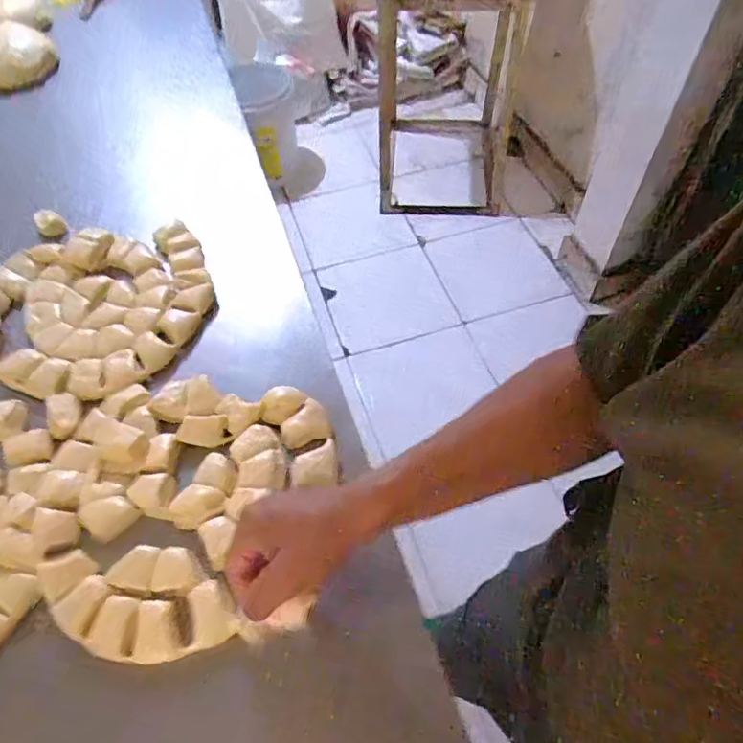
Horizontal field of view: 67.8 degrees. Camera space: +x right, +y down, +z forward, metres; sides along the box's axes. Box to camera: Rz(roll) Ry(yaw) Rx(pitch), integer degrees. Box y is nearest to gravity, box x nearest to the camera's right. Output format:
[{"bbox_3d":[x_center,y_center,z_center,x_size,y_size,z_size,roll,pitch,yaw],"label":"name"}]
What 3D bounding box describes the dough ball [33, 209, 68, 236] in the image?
[{"bbox_3d":[-0.484,-0.225,0.832,0.036,0.034,0.034,-2,56,3],"label":"dough ball"}]

